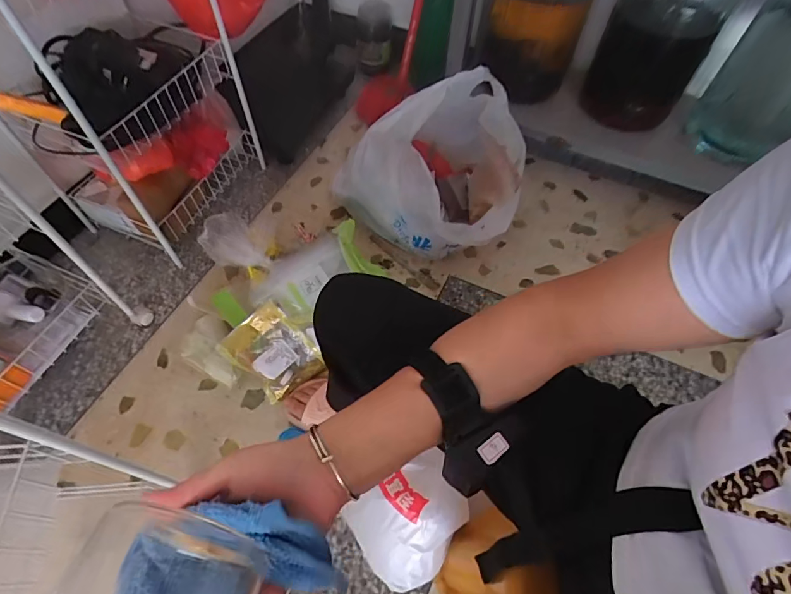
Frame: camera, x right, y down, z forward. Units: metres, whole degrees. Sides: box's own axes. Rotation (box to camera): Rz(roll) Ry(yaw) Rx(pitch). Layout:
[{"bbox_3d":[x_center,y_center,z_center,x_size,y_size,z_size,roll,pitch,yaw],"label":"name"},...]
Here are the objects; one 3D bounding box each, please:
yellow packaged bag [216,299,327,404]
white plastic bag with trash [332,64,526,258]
[{"bbox_3d":[-0.228,0.104,0.842,0.143,0.018,0.166,-42,104,-4],"label":"yellow packaged bag"},{"bbox_3d":[0.082,-0.333,1.080,0.443,0.317,0.416,16,59,8],"label":"white plastic bag with trash"}]

